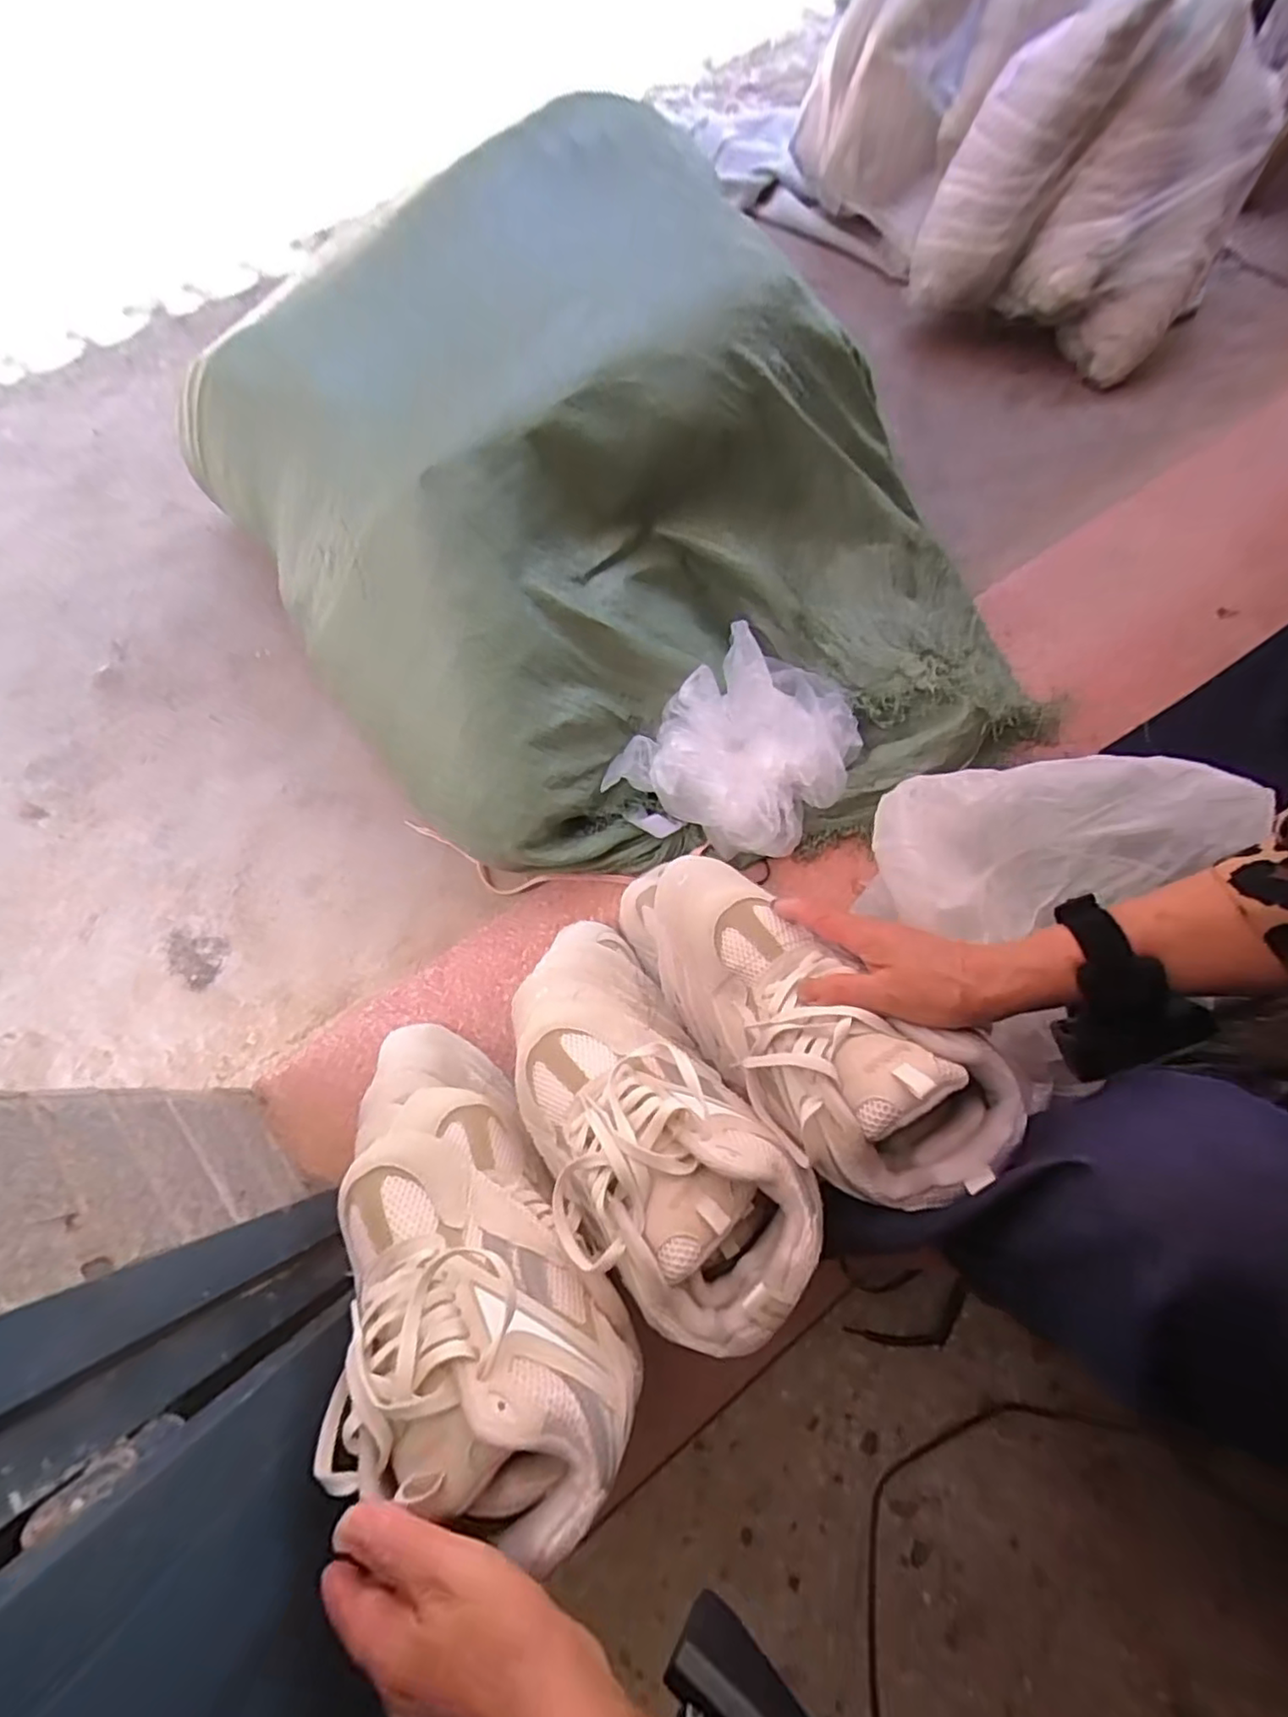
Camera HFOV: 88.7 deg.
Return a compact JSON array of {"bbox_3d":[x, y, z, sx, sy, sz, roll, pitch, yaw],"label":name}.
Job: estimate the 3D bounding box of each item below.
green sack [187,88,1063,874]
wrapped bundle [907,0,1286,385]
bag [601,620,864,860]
[{"bbox_3d":[-0.011,-0.345,0.679,0.671,0.322,0.717,-39,74,-13],"label":"green sack"},{"bbox_3d":[0.686,-1.014,0.985,0.393,0.312,0.391,33,73,12],"label":"wrapped bundle"},{"bbox_3d":[0.109,-0.132,0.671,0.204,0.126,0.232,25,71,9],"label":"bag"}]

